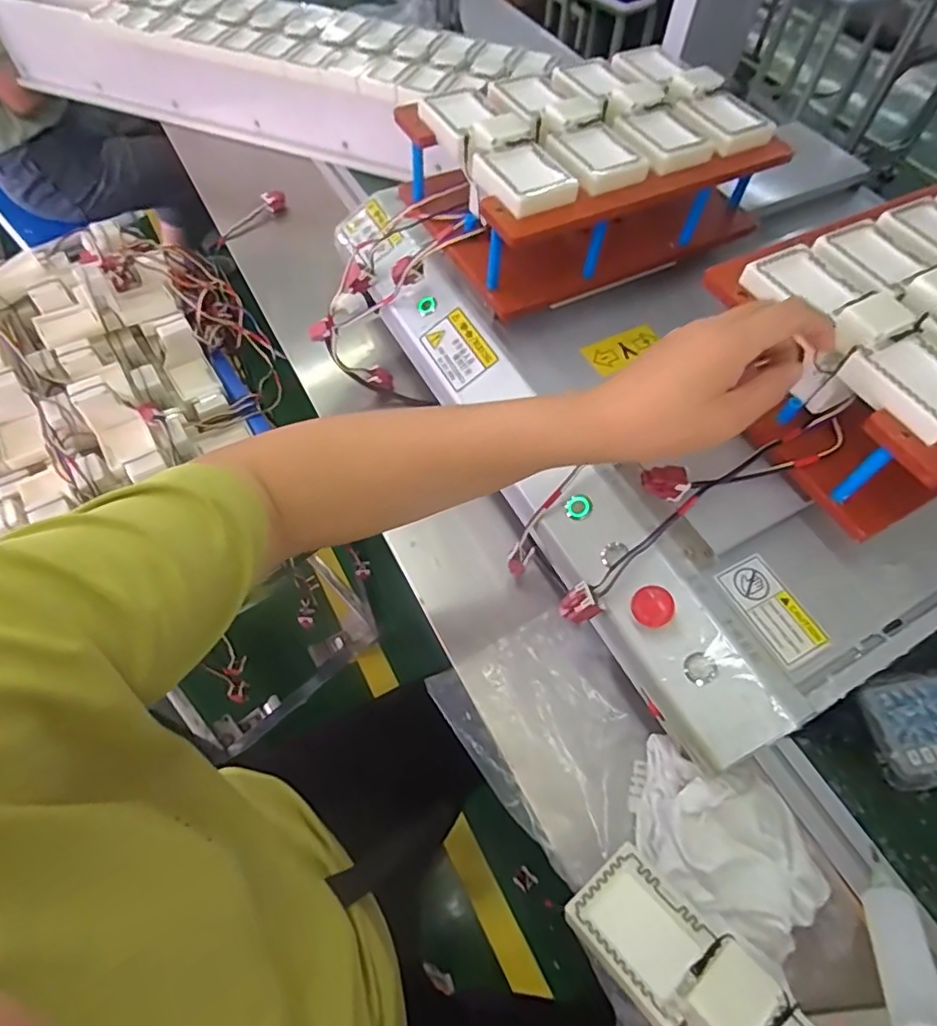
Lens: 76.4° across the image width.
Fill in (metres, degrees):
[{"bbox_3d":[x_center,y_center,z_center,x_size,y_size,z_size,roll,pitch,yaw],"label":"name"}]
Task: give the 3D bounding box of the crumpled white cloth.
[{"bbox_3d":[0.184,0.241,0.431,0.135,0.073,0.107,27,62,13],"label":"crumpled white cloth"}]

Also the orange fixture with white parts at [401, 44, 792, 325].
[{"bbox_3d":[0.107,-0.308,0.542,0.282,0.111,0.189,-23,63,-15],"label":"orange fixture with white parts"}]

